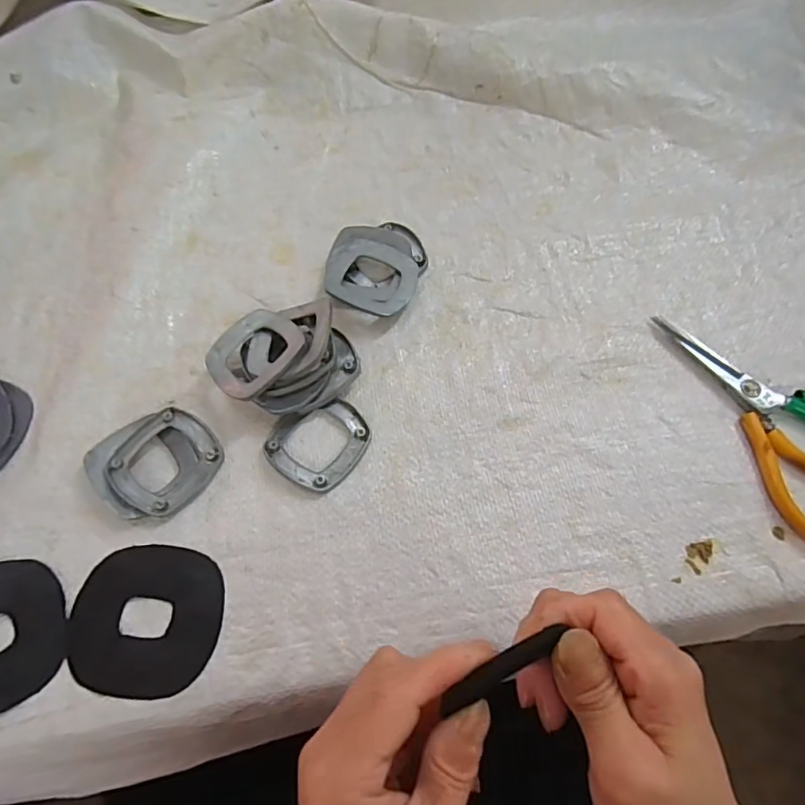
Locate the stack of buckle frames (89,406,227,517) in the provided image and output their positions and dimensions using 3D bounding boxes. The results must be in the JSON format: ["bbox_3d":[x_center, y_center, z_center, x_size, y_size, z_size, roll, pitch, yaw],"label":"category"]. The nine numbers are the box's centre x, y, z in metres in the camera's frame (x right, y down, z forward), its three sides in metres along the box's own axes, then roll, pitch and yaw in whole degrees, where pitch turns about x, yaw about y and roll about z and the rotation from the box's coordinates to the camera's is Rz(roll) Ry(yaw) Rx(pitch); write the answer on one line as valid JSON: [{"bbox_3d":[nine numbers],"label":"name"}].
[{"bbox_3d":[-0.154,0.035,0.330,0.067,0.011,0.069,39,71,16],"label":"stack of buckle frames"}]

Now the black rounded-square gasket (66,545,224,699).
[{"bbox_3d":[-0.142,0.119,0.295,0.080,0.005,0.076,1,65,0],"label":"black rounded-square gasket"}]

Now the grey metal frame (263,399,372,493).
[{"bbox_3d":[-0.054,0.024,0.339,0.058,0.007,0.061,35,70,14],"label":"grey metal frame"}]

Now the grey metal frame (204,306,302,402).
[{"bbox_3d":[-0.096,-0.033,0.345,0.058,0.006,0.061,37,75,28],"label":"grey metal frame"}]

